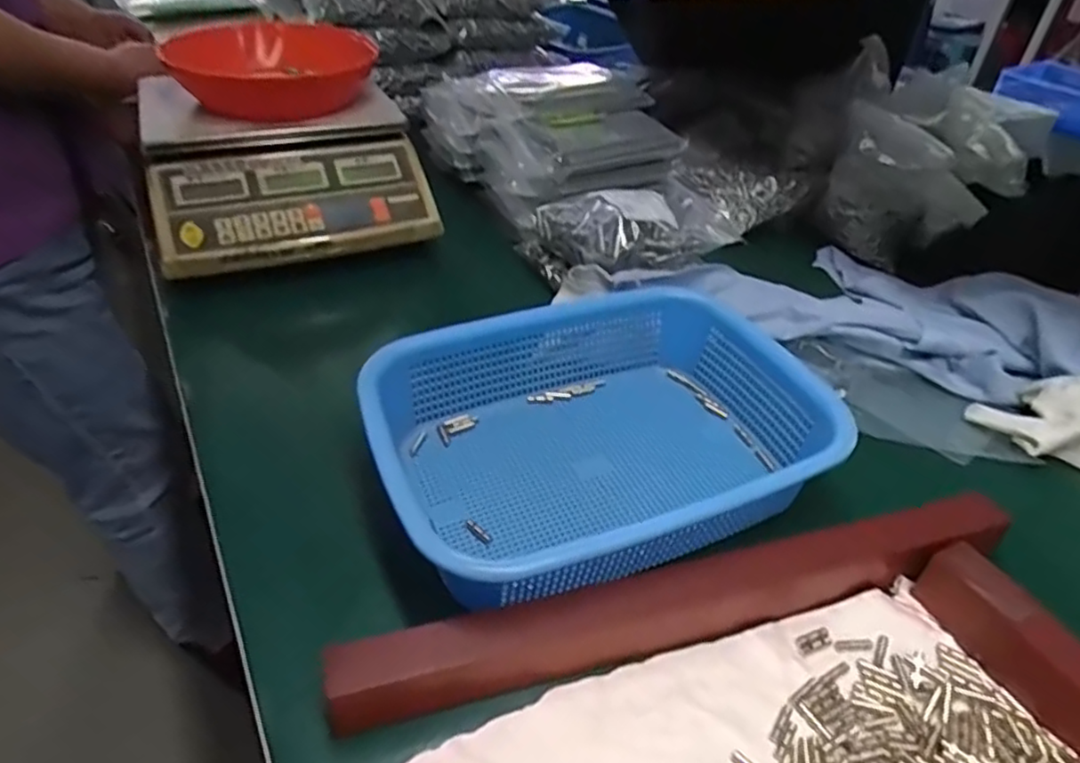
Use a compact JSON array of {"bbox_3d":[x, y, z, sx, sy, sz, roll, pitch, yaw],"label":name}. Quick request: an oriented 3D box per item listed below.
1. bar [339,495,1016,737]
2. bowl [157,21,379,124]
[{"bbox_3d":[0.088,0.117,0.364,0.385,0.045,0.031,-10,42,-13],"label":"bar"},{"bbox_3d":[-0.303,-0.352,0.770,0.213,0.076,0.213,-7,42,-9],"label":"bowl"}]

